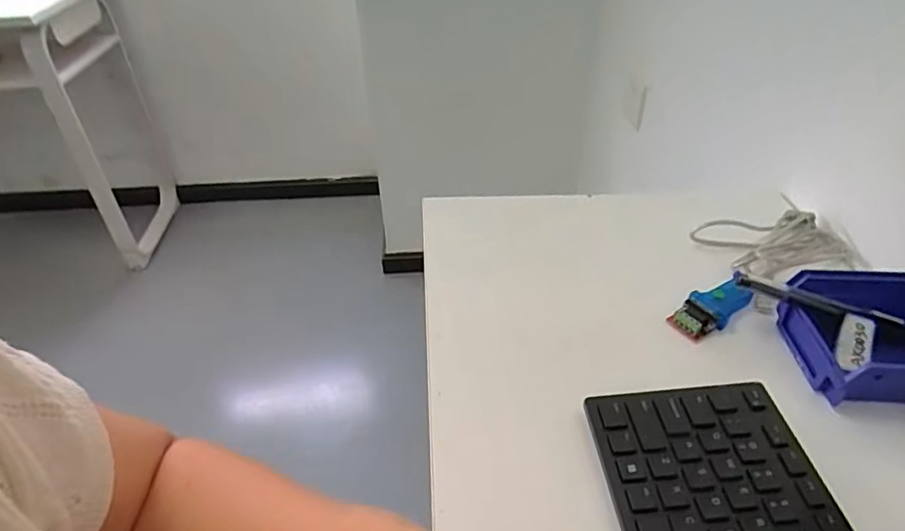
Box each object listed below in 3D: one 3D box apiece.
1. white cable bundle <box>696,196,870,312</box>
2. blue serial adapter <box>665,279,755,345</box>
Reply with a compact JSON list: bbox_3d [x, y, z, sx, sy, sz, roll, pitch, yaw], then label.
[{"bbox_3d":[0.304,-0.017,0.526,0.150,0.024,0.101,-19,40,-18],"label":"white cable bundle"},{"bbox_3d":[0.220,0.035,0.477,0.077,0.018,0.032,-26,43,-26],"label":"blue serial adapter"}]

